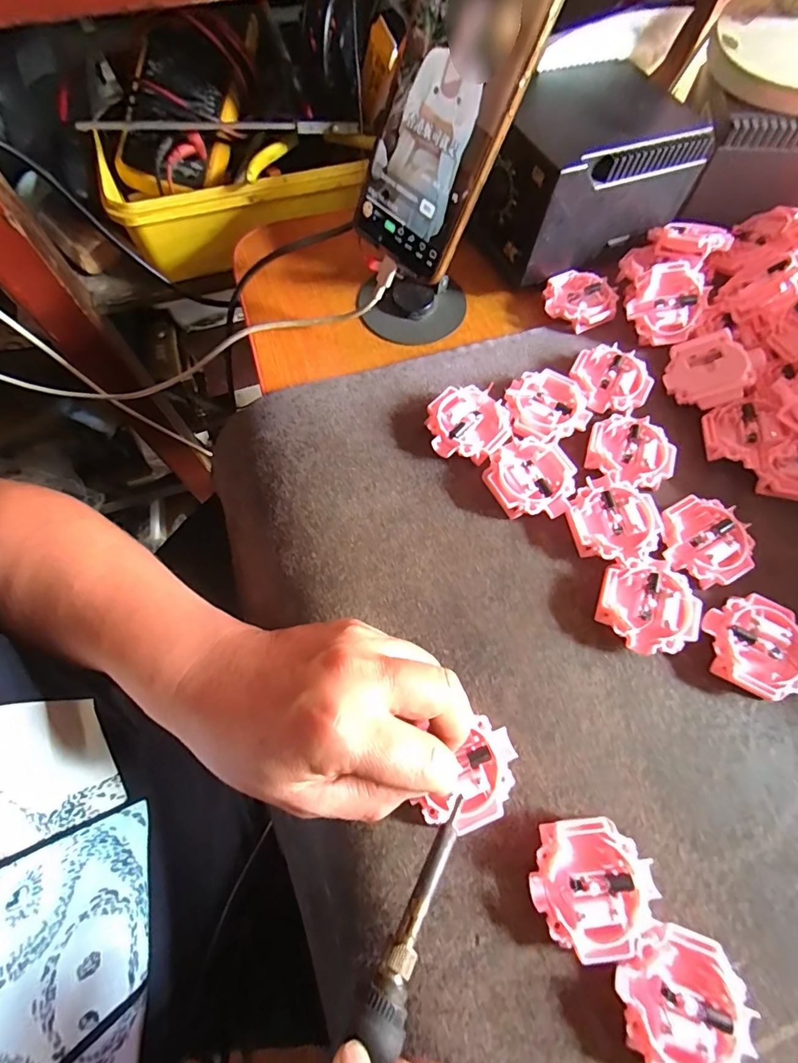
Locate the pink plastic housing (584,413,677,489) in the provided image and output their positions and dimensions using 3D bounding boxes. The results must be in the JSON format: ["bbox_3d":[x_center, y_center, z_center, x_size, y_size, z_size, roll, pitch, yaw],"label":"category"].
[{"bbox_3d":[0.149,-0.051,0.296,0.052,0.014,0.050,1,69,-1],"label":"pink plastic housing"}]

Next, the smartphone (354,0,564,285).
[{"bbox_3d":[0.028,-0.230,0.242,0.076,0.166,0.008,43,44,14],"label":"smartphone"}]

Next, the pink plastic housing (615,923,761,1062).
[{"bbox_3d":[0.122,0.203,0.197,0.053,0.016,0.051,1,69,-1],"label":"pink plastic housing"}]

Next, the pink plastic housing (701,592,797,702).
[{"bbox_3d":[0.196,0.064,0.253,0.050,0.016,0.052,1,69,-1],"label":"pink plastic housing"}]

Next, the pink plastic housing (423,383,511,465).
[{"bbox_3d":[0.045,-0.069,0.301,0.052,0.016,0.052,1,69,-1],"label":"pink plastic housing"}]

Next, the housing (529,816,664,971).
[{"bbox_3d":[0.088,0.163,0.211,0.053,0.015,0.051,1,69,-1],"label":"housing"}]

